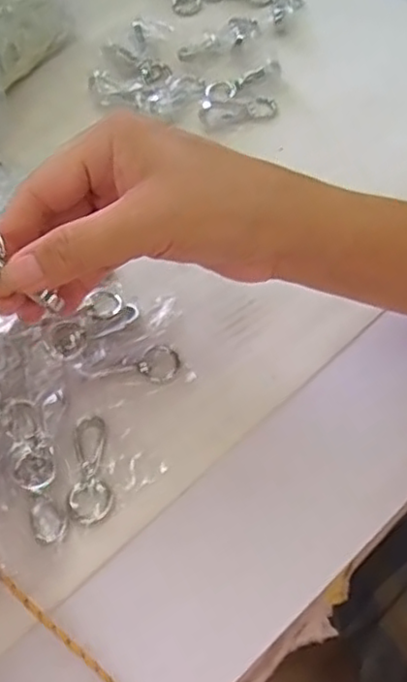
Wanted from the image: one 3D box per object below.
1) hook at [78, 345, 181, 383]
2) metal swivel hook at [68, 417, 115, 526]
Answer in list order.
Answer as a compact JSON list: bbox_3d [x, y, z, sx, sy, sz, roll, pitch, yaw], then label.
[{"bbox_3d":[-0.040,0.016,0.369,0.056,0.008,0.022,-19,60,-9],"label":"hook"},{"bbox_3d":[-0.057,0.064,0.339,0.022,0.004,0.057,-2,59,0],"label":"metal swivel hook"}]

